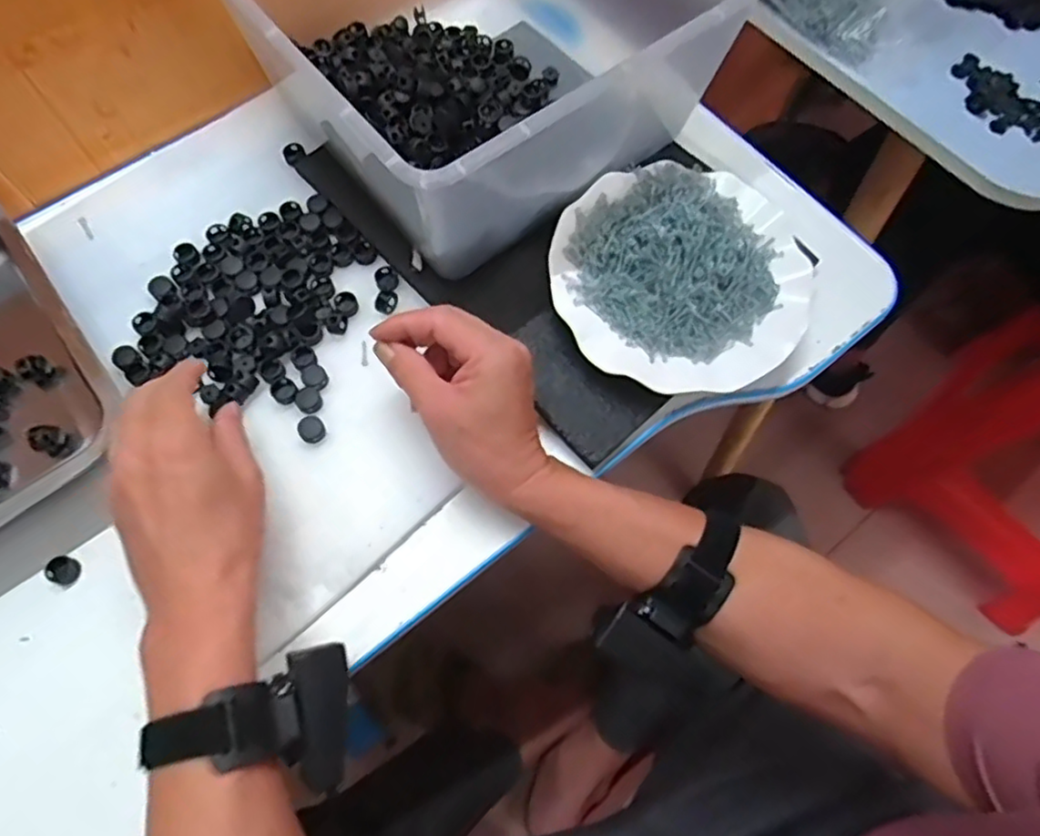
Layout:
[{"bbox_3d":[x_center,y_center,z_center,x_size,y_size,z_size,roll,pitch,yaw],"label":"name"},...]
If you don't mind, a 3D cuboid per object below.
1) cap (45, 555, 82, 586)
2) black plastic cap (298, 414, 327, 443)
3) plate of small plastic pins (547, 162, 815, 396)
[{"bbox_3d":[-0.288,0.096,0.418,0.015,0.012,0.018,14,68,5],"label":"cap"},{"bbox_3d":[-0.141,0.008,0.447,0.017,0.009,0.016,0,68,-1],"label":"black plastic cap"},{"bbox_3d":[0.115,-0.099,0.479,0.178,0.042,0.173,0,68,-1],"label":"plate of small plastic pins"}]

